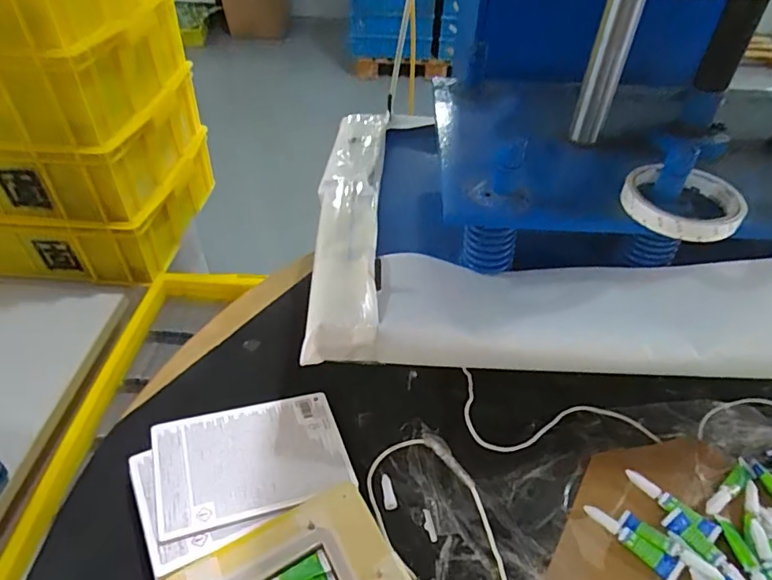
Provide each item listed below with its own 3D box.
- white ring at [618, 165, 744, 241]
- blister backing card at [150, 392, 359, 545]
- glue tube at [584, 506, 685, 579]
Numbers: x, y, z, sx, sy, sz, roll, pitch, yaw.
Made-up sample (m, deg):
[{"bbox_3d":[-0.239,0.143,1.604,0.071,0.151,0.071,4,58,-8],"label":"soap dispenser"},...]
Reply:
[{"bbox_3d":[0.241,-0.073,0.421,0.088,0.016,0.088,1,44,-1],"label":"white ring"},{"bbox_3d":[-0.123,0.156,0.479,0.169,0.008,0.116,-7,40,-23],"label":"blister backing card"},{"bbox_3d":[0.213,0.216,0.446,0.018,0.013,0.082,-32,52,-27],"label":"glue tube"}]

